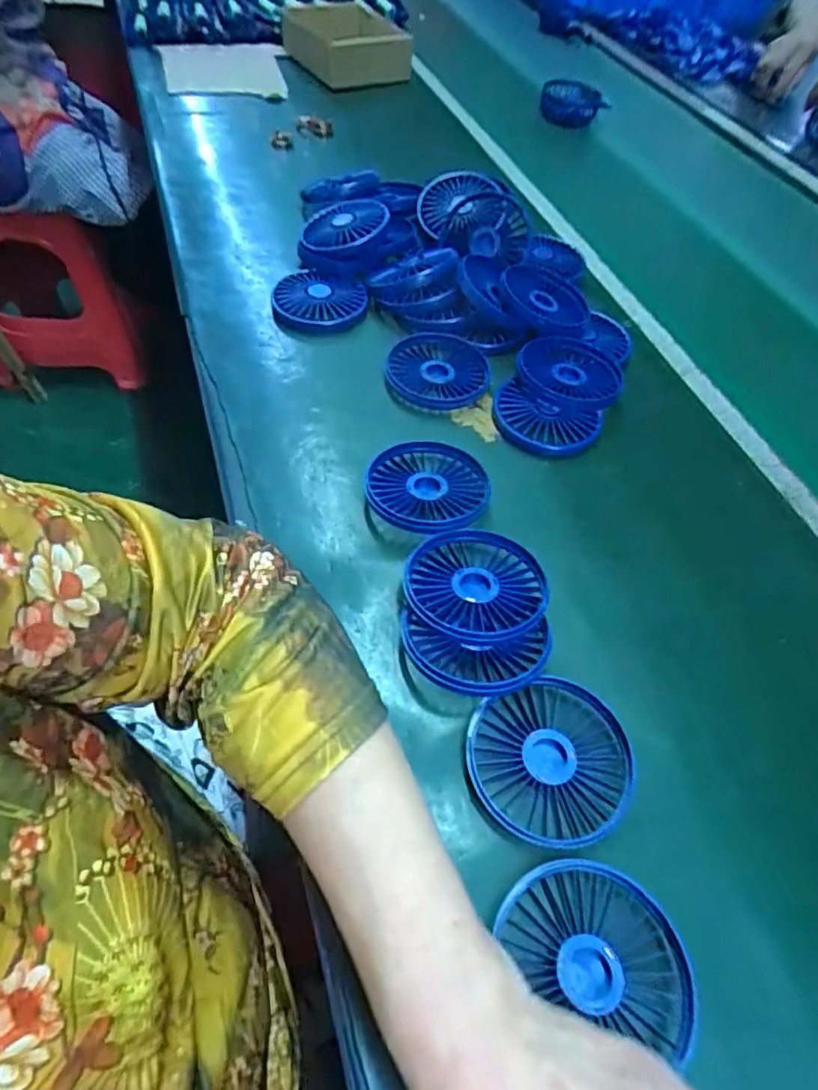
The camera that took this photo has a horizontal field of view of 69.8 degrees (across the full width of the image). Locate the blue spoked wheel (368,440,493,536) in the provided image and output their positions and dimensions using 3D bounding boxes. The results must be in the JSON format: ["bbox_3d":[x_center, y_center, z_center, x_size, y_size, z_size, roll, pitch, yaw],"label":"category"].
[{"bbox_3d":[0.014,-0.042,0.424,0.087,0.019,0.088,3,58,-5],"label":"blue spoked wheel"}]

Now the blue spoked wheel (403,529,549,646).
[{"bbox_3d":[0.042,0.024,0.369,0.085,0.022,0.083,3,58,-5],"label":"blue spoked wheel"}]

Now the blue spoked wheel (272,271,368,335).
[{"bbox_3d":[-0.085,-0.235,0.558,0.085,0.023,0.084,-4,59,-10],"label":"blue spoked wheel"}]

